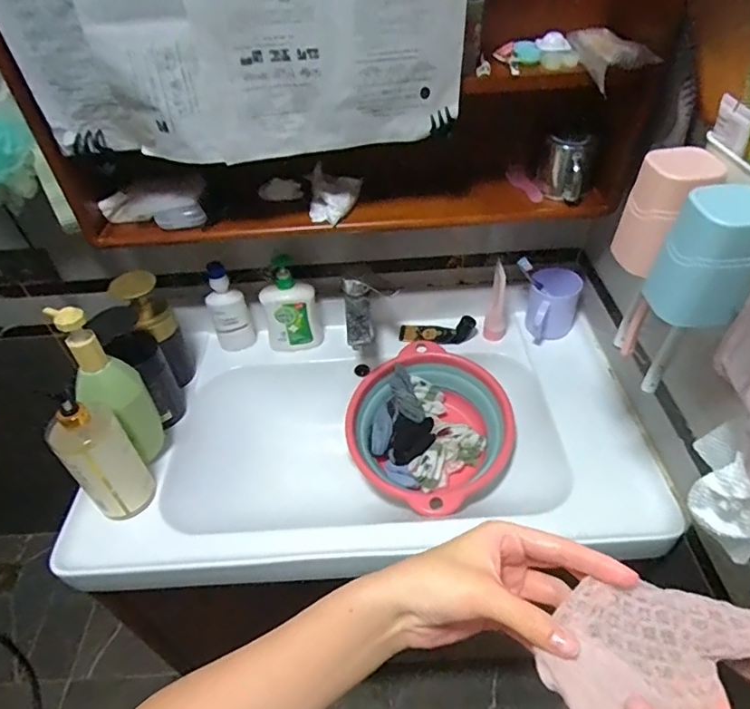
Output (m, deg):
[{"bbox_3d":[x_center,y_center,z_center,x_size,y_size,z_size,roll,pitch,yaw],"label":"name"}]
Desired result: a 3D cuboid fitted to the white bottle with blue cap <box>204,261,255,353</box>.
[{"bbox_3d":[-0.266,-0.084,0.910,0.066,0.169,0.066,-21,48,-15],"label":"white bottle with blue cap"}]

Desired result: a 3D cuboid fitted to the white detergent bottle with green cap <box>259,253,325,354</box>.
[{"bbox_3d":[-0.152,-0.090,0.911,0.096,0.174,0.084,-7,46,-1],"label":"white detergent bottle with green cap"}]

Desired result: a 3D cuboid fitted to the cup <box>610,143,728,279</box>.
[{"bbox_3d":[0.254,-0.125,0.448,0.058,0.092,0.065,-19,47,-13],"label":"cup"}]

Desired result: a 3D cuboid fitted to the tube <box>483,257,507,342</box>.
[{"bbox_3d":[0.217,-0.090,0.887,0.039,0.148,0.035,8,47,12],"label":"tube"}]

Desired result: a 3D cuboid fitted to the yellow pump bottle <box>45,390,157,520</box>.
[{"bbox_3d":[-0.349,0.131,0.649,0.076,0.177,0.069,-32,51,-24],"label":"yellow pump bottle"}]

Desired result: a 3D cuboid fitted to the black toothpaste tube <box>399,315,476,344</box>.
[{"bbox_3d":[0.114,-0.042,0.940,0.141,0.040,0.029,-3,44,20],"label":"black toothpaste tube"}]

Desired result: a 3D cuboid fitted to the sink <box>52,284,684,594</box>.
[{"bbox_3d":[-0.002,0.160,0.876,0.798,0.262,0.486,-4,45,1],"label":"sink"}]

